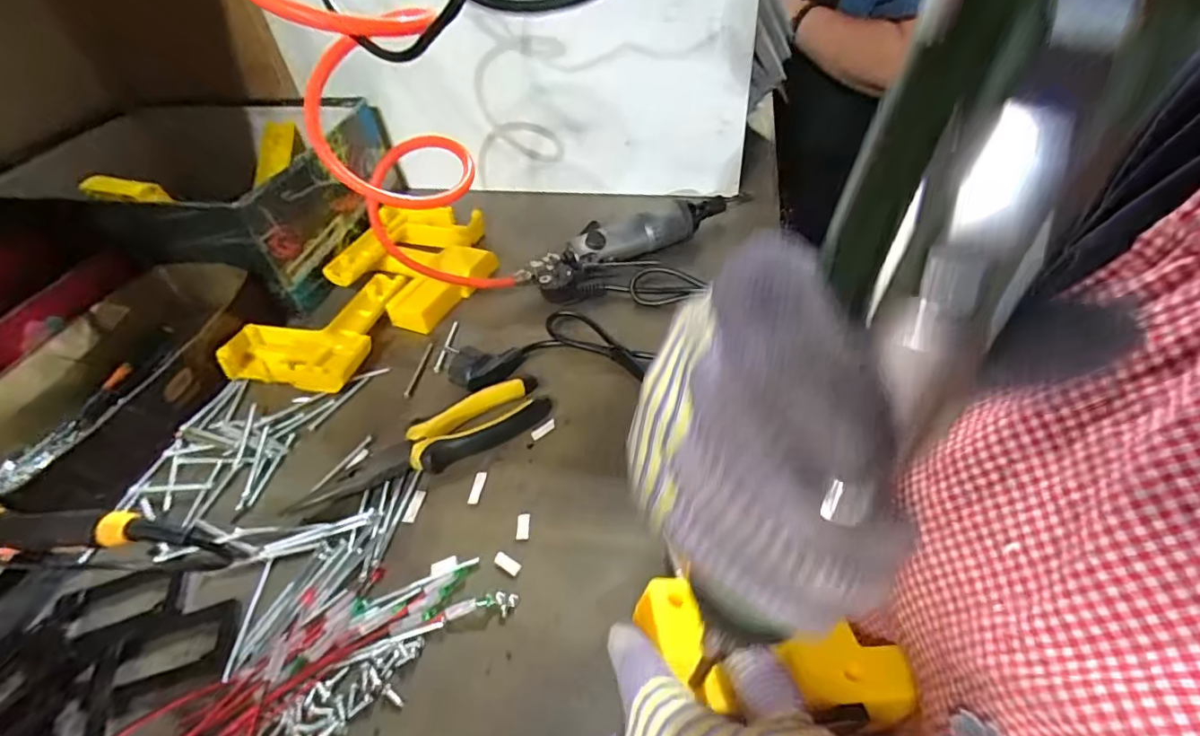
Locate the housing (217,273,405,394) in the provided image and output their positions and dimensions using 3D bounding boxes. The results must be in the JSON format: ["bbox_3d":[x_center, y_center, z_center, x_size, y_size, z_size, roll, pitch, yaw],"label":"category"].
[{"bbox_3d":[-0.246,-0.042,0.501,0.112,0.033,0.147,6,46,11],"label":"housing"}]

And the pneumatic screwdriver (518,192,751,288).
[{"bbox_3d":[0.040,-0.136,0.562,0.273,0.045,0.061,-27,49,-20],"label":"pneumatic screwdriver"}]

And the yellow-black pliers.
[{"bbox_3d":[-0.124,0.055,0.401,0.183,0.020,0.044,-27,49,-20],"label":"yellow-black pliers"}]

